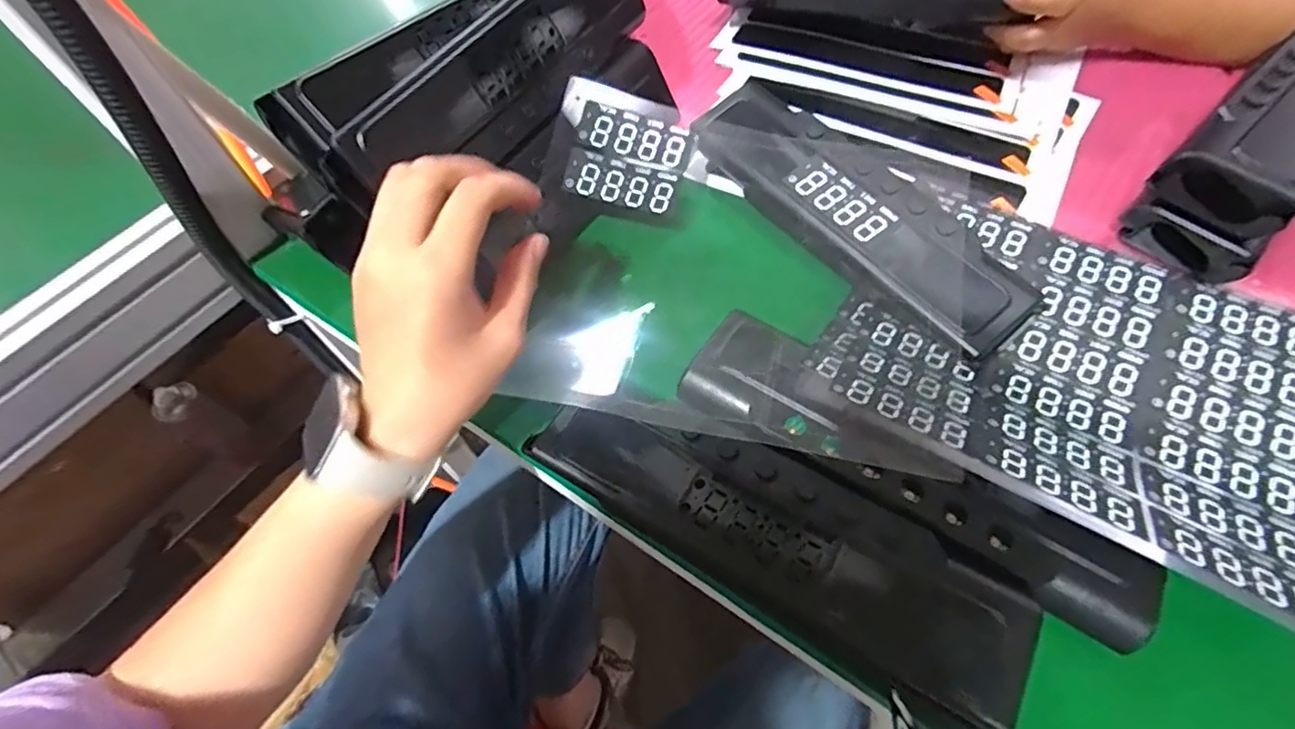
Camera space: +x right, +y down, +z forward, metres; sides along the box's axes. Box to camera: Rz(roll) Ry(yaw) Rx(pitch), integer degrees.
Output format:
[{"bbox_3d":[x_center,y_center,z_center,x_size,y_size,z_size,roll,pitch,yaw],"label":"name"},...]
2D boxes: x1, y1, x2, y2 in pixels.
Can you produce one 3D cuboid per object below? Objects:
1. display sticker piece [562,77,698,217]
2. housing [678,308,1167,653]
[{"bbox_3d":[-0.016,-0.145,0.402,0.090,0.007,0.078,16,82,-5],"label":"display sticker piece"},{"bbox_3d":[0.128,0.053,0.304,0.241,0.021,0.064,34,67,20],"label":"housing"}]

